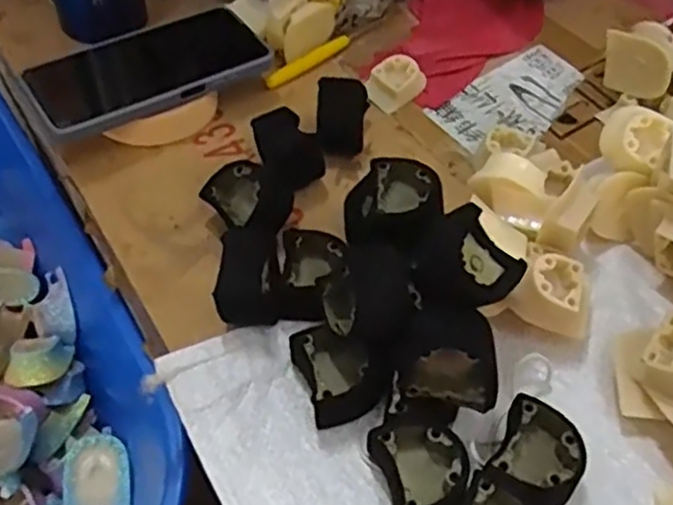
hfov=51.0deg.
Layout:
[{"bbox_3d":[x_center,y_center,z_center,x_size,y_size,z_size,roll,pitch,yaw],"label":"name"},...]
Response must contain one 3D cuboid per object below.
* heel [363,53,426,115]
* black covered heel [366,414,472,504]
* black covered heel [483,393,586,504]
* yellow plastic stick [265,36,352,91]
[{"bbox_3d":[0.042,-0.128,0.524,0.039,0.023,0.033,-33,59,-21],"label":"heel"},{"bbox_3d":[0.041,0.106,0.343,0.041,0.026,0.048,-19,55,-12],"label":"black covered heel"},{"bbox_3d":[0.098,0.104,0.348,0.042,0.028,0.047,31,60,22],"label":"black covered heel"},{"bbox_3d":[-0.022,-0.148,0.548,0.083,0.012,0.011,-37,61,-23],"label":"yellow plastic stick"}]

